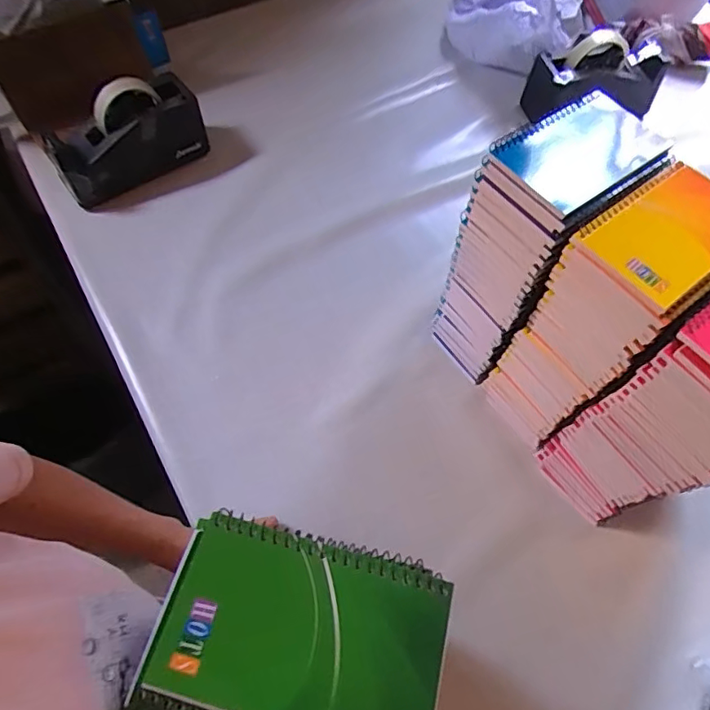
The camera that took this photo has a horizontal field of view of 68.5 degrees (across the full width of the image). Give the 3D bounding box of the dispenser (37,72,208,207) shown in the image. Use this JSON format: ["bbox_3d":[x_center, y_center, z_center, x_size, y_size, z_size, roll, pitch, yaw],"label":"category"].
[{"bbox_3d":[-0.314,-0.302,0.721,0.203,0.114,0.068,-35,68,-16],"label":"dispenser"}]

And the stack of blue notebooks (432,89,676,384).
[{"bbox_3d":[0.168,-0.092,0.520,0.127,0.272,0.093,-35,68,-16],"label":"stack of blue notebooks"}]

